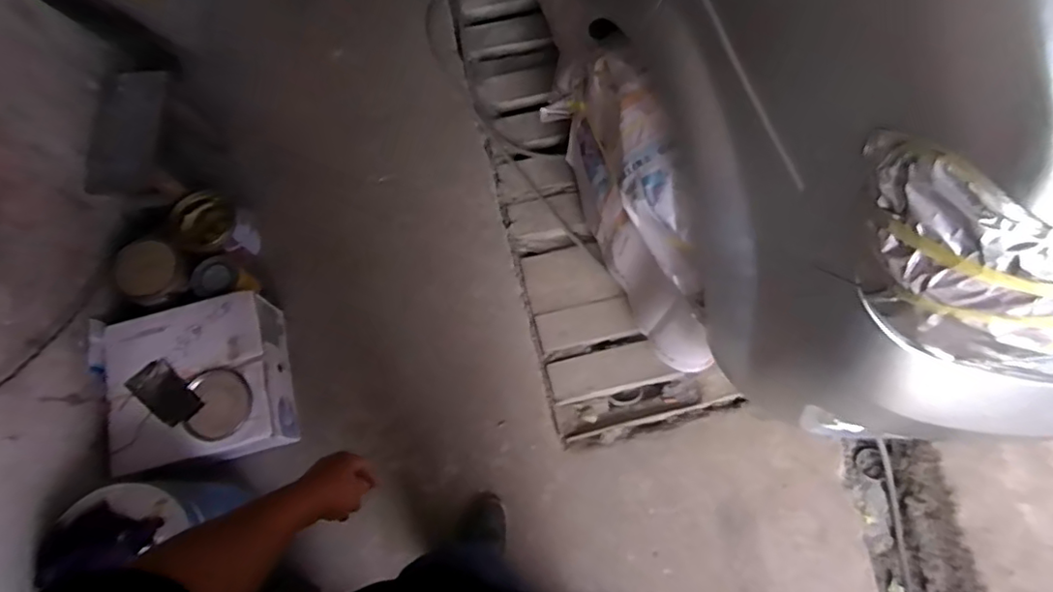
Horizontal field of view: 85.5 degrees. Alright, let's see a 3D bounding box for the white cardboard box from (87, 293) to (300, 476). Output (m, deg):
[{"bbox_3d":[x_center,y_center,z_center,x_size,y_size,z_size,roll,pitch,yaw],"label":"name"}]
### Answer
[{"bbox_3d":[-0.716,0.195,1.256,0.344,0.150,0.330,-12,73,-3],"label":"white cardboard box"}]

